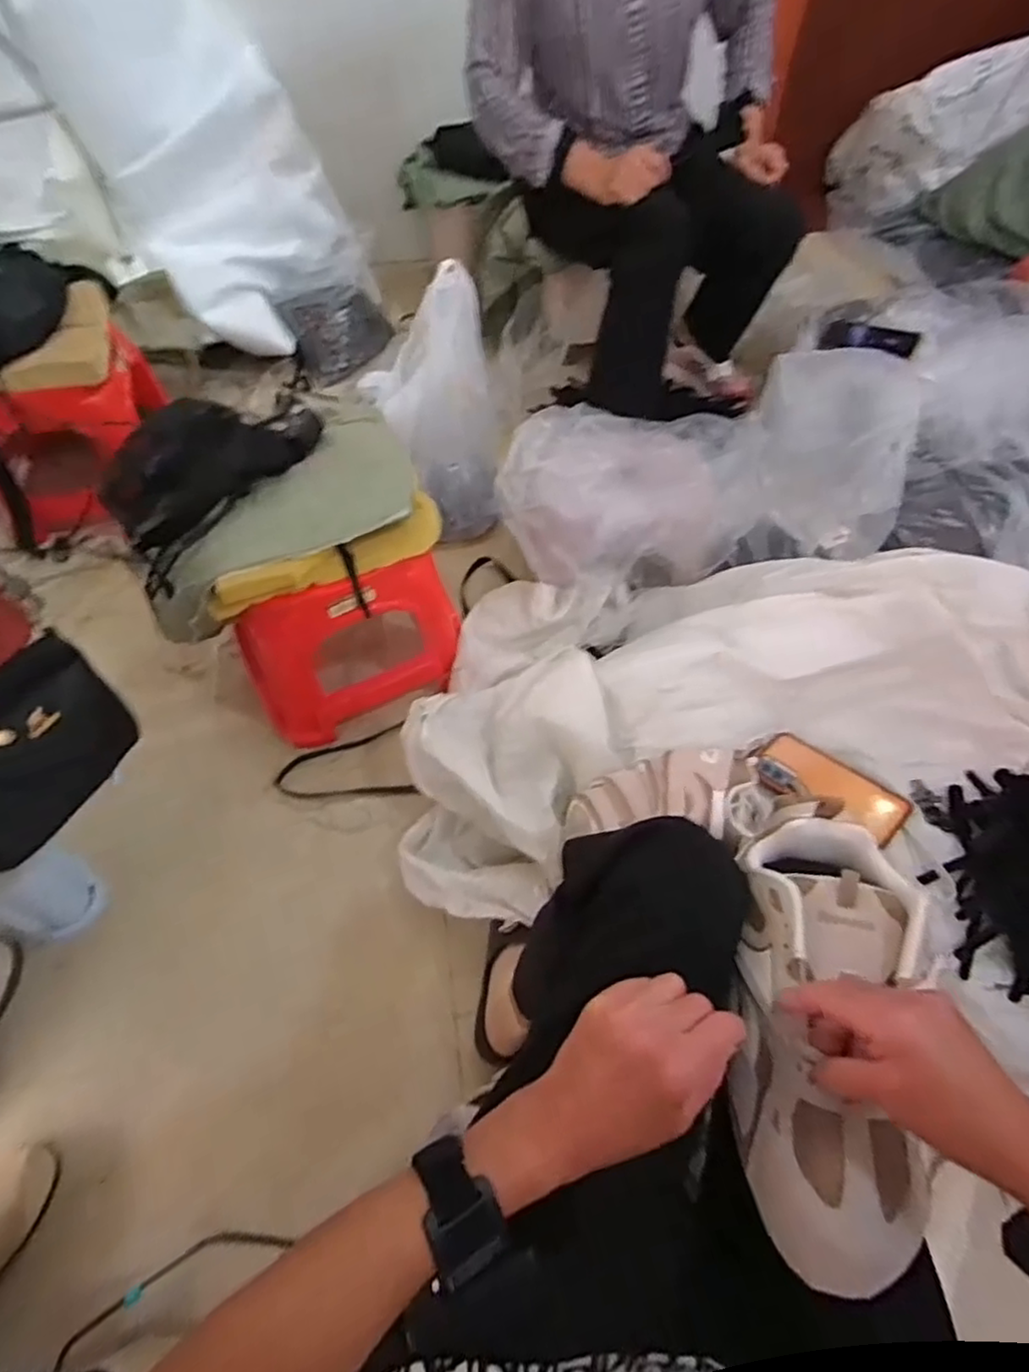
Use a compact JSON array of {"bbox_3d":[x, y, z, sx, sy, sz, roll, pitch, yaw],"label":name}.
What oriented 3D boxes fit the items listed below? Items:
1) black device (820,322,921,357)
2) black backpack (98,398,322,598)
[{"bbox_3d":[0.662,-0.653,1.270,0.054,0.034,0.180,-36,47,-21],"label":"black device"},{"bbox_3d":[-0.378,-0.273,0.844,0.101,0.133,0.295,31,62,19],"label":"black backpack"}]

